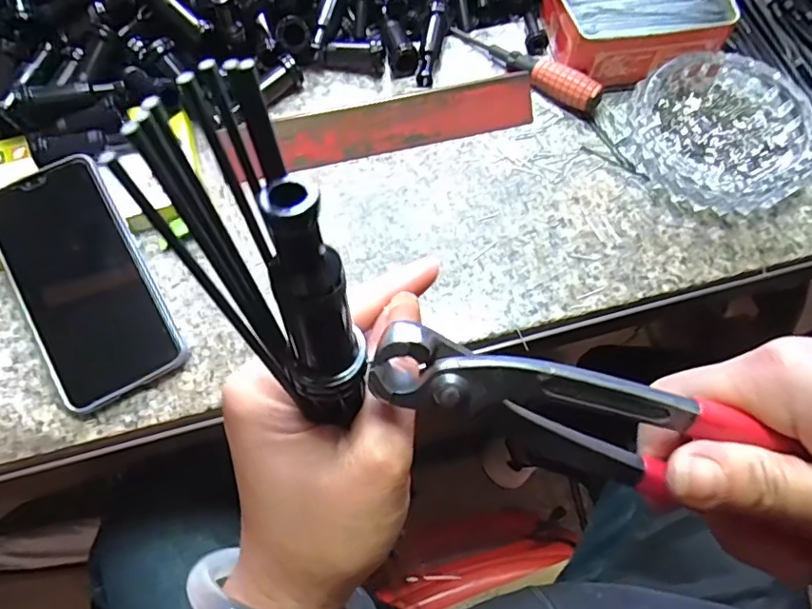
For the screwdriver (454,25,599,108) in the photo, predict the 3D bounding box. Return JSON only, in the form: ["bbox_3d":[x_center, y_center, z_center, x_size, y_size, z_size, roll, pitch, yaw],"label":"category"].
[{"bbox_3d":[0.089,-0.185,0.419,0.016,0.018,0.133,-42,63,-14],"label":"screwdriver"}]

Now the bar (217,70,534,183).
[{"bbox_3d":[-0.017,-0.132,0.393,0.220,0.022,0.037,-14,71,-6],"label":"bar"}]

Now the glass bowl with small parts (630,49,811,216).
[{"bbox_3d":[0.217,-0.119,0.381,0.117,0.027,0.117,0,68,0],"label":"glass bowl with small parts"}]

